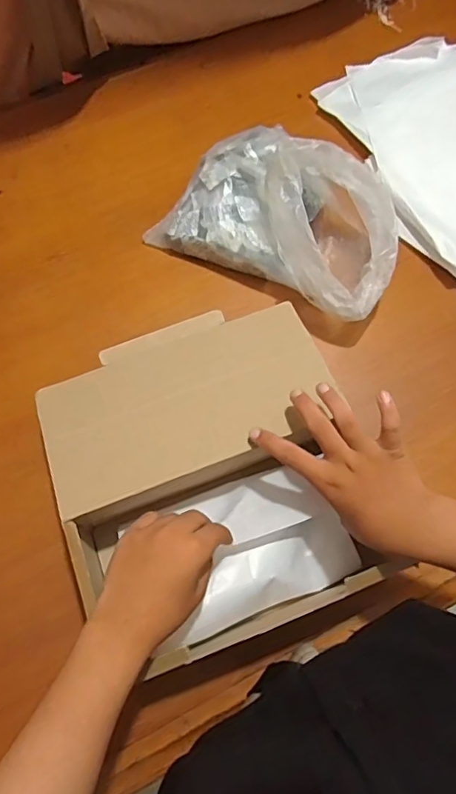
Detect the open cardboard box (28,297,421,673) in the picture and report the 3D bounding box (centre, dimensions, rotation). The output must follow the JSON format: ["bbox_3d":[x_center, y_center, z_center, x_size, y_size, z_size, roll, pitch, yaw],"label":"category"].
[{"bbox_3d":[-0.017,0.064,0.490,0.257,0.086,0.285,-18,76,-5],"label":"open cardboard box"}]

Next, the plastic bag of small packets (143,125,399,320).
[{"bbox_3d":[0.073,-0.220,0.590,0.264,0.122,0.193,29,73,7],"label":"plastic bag of small packets"}]

